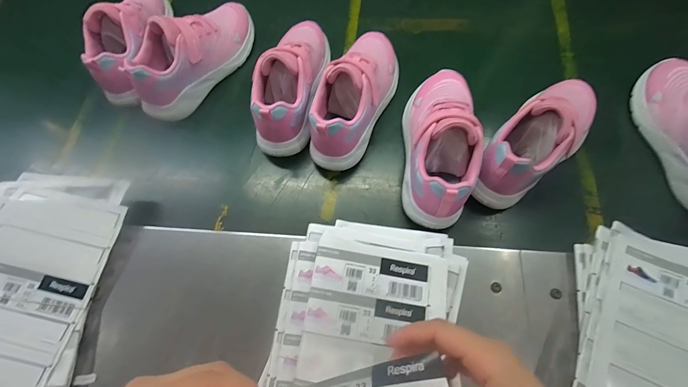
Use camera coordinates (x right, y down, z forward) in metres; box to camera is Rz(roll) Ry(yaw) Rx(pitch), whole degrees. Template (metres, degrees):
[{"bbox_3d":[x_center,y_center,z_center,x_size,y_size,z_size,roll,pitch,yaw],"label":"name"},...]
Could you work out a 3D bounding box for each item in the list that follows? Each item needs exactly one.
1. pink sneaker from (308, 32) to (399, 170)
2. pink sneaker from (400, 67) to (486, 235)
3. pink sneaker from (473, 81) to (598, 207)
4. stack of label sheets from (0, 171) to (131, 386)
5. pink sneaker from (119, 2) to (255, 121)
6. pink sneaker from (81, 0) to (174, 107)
[{"bbox_3d":[0.020,-0.145,0.445,0.083,0.098,0.227,19,70,9],"label":"pink sneaker"},{"bbox_3d":[0.123,-0.073,0.409,0.081,0.106,0.222,6,68,5],"label":"pink sneaker"},{"bbox_3d":[0.253,-0.075,0.396,0.215,0.088,0.077,-38,72,-13],"label":"pink sneaker"},{"bbox_3d":[-0.403,0.119,0.360,0.236,0.022,0.309,5,68,4],"label":"stack of label sheets"},{"bbox_3d":[-0.230,-0.220,0.483,0.077,0.106,0.217,35,73,15],"label":"pink sneaker"},{"bbox_3d":[-0.341,-0.259,0.503,0.078,0.107,0.226,-3,68,1],"label":"pink sneaker"}]

